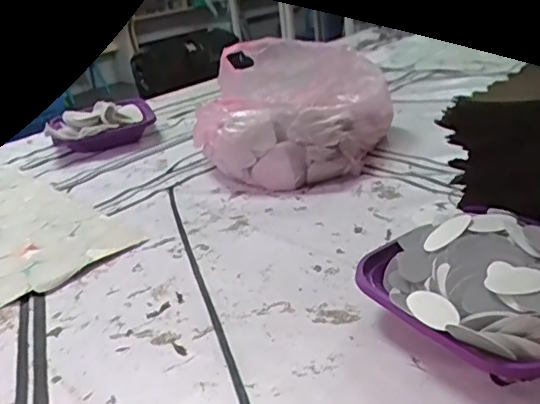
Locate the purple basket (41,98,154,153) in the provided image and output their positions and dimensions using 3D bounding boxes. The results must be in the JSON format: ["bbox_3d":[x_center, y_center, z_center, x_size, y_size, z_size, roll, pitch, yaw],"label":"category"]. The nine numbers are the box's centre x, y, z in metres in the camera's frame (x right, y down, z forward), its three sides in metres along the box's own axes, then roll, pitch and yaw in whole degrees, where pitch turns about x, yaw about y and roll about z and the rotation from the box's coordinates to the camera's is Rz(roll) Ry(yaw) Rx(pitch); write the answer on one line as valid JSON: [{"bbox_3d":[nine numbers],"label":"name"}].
[{"bbox_3d":[-0.304,-0.143,1.037,0.175,0.074,0.150,-10,25,-9],"label":"purple basket"}]

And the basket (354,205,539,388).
[{"bbox_3d":[0.181,0.068,0.464,0.177,0.076,0.170,-22,29,-30],"label":"basket"}]

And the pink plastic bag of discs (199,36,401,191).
[{"bbox_3d":[0.030,-0.134,0.838,0.273,0.165,0.274,-8,25,-4],"label":"pink plastic bag of discs"}]

